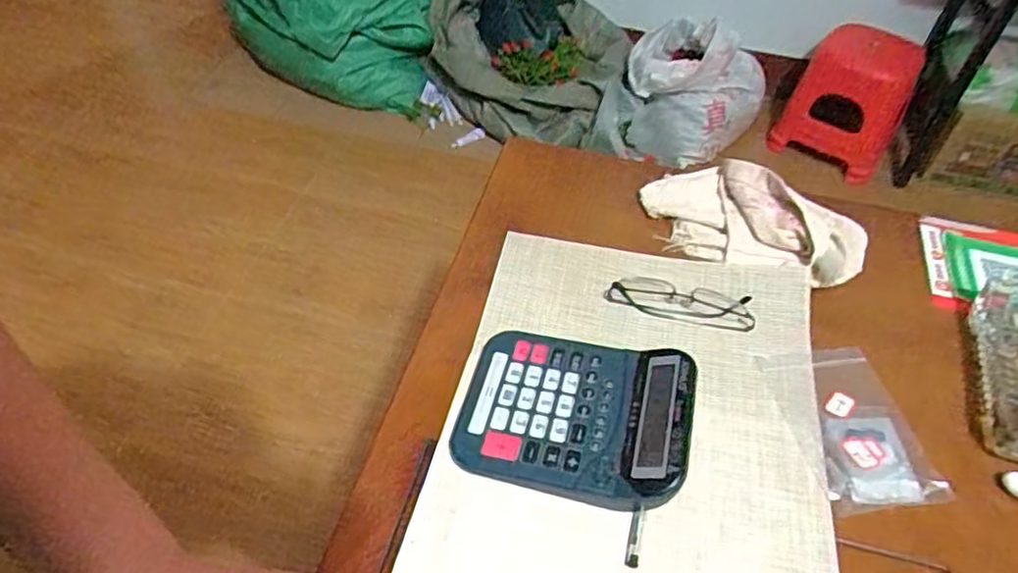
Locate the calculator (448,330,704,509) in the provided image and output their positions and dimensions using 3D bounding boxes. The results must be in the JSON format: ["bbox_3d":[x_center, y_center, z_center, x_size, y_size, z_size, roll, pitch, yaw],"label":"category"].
[{"bbox_3d":[0.051,0.101,0.537,0.174,0.044,0.139,12,50,10],"label":"calculator"}]

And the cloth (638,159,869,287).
[{"bbox_3d":[0.247,-0.071,0.693,0.216,0.047,0.123,24,53,20],"label":"cloth"}]

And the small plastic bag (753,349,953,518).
[{"bbox_3d":[0.279,0.112,0.557,0.095,0.008,0.144,-8,49,-7],"label":"small plastic bag"}]

